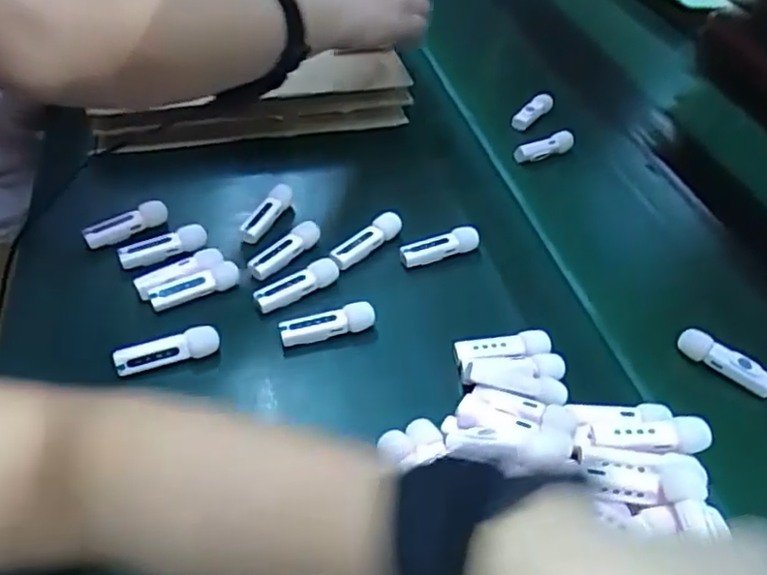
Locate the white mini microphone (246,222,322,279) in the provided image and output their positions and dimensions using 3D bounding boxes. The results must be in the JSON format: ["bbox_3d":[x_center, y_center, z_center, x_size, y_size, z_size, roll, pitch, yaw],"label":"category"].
[{"bbox_3d":[-0.076,-0.029,0.499,0.064,0.018,0.017,-31,53,-30],"label":"white mini microphone"}]

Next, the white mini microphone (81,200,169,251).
[{"bbox_3d":[-0.200,-0.049,0.511,0.065,0.021,0.014,-19,49,-25],"label":"white mini microphone"}]

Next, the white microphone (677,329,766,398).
[{"bbox_3d":[0.235,0.050,0.448,0.064,0.018,0.016,29,50,25],"label":"white microphone"}]

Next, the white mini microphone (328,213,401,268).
[{"bbox_3d":[-0.013,-0.038,0.504,0.015,0.013,0.069,35,53,29],"label":"white mini microphone"}]

